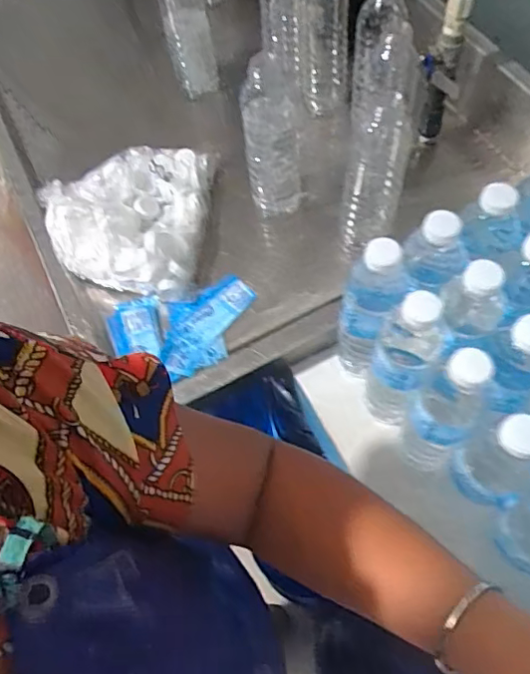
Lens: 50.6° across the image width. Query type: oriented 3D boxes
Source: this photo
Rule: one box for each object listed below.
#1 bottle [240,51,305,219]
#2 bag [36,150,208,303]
[{"bbox_3d":[0.010,-0.228,0.632,0.063,0.189,0.072,-3,62,2],"label":"bottle"},{"bbox_3d":[-0.176,-0.152,0.686,0.199,0.059,0.204,4,63,6],"label":"bag"}]

